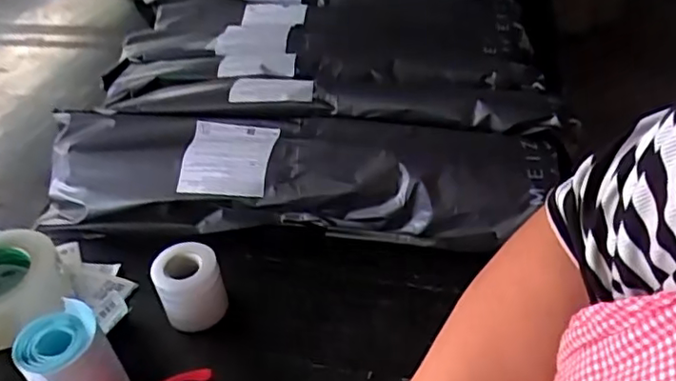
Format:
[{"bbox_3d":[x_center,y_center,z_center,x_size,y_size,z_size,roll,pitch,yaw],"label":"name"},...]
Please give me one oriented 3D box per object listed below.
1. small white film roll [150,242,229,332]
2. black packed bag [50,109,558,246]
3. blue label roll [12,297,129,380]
[{"bbox_3d":[-0.142,0.093,0.595,0.059,0.064,0.056,-3,39,3],"label":"small white film roll"},{"bbox_3d":[-0.056,-0.017,0.689,0.557,0.097,0.115,2,40,9],"label":"black packed bag"},{"bbox_3d":[-0.216,0.150,0.510,0.064,0.095,0.066,-3,39,3],"label":"blue label roll"}]

